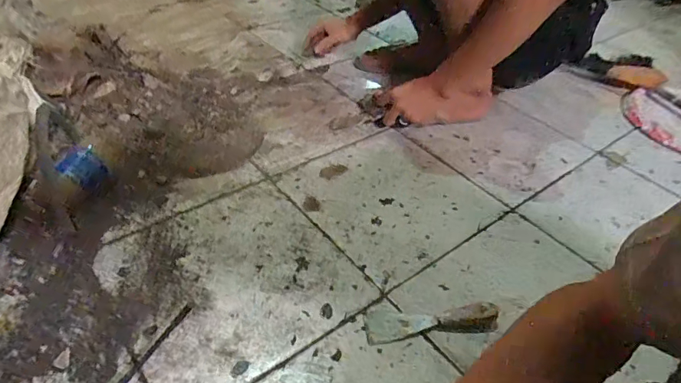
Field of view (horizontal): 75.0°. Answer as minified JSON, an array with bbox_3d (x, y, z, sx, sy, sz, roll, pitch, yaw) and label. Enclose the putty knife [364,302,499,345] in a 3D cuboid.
[{"bbox_3d":[0.117,0.161,0.566,0.168,0.026,0.045,-2,42,-10],"label":"putty knife"}]

